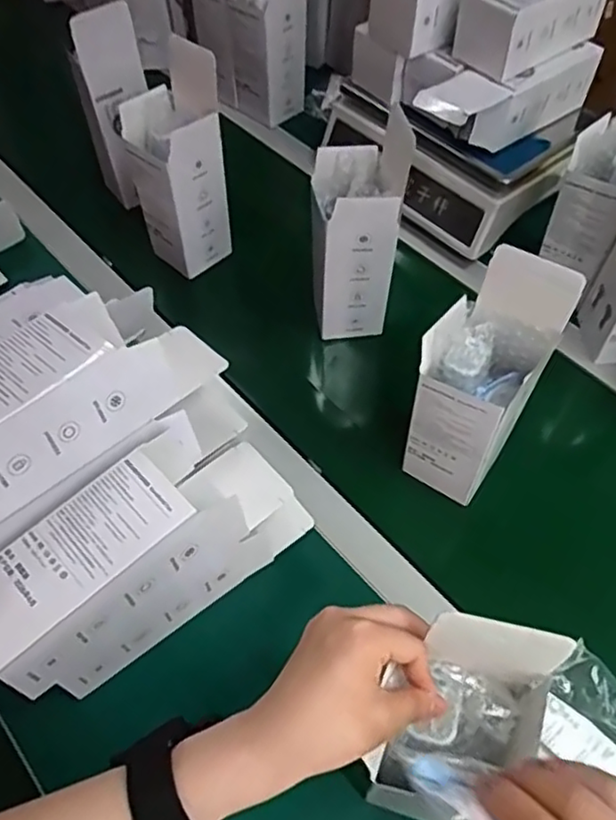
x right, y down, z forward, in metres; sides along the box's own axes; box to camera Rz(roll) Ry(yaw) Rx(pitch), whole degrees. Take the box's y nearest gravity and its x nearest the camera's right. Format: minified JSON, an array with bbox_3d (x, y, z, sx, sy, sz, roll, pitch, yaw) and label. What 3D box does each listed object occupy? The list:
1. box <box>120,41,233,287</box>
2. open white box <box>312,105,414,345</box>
[{"bbox_3d":[-0.146,-0.272,0.726,0.086,0.239,0.082,-39,63,-21],"label":"box"},{"bbox_3d":[0.051,-0.182,0.665,0.087,0.225,0.085,1,56,3],"label":"open white box"}]

